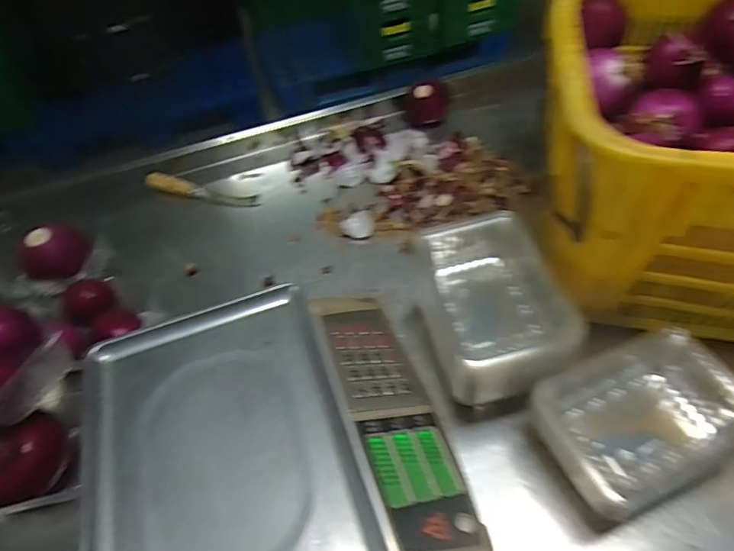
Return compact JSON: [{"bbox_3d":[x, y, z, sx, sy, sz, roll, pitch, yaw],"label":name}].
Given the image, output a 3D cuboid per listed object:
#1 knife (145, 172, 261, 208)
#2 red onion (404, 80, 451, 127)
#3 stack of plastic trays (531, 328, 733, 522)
[{"bbox_3d":[-0.280,-0.144,0.826,0.213,0.026,0.042,11,54,13],"label":"knife"},{"bbox_3d":[0.113,-0.312,0.899,0.079,0.073,0.063,2,53,6],"label":"red onion"},{"bbox_3d":[0.268,0.149,0.486,0.181,0.090,0.136,-24,55,-14],"label":"stack of plastic trays"}]

